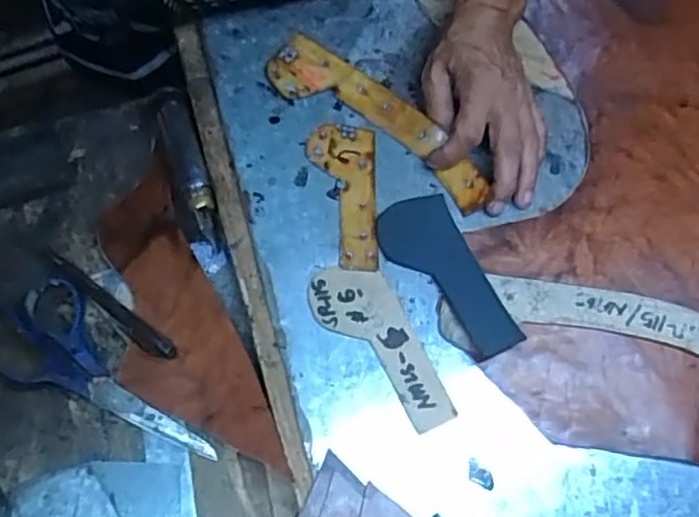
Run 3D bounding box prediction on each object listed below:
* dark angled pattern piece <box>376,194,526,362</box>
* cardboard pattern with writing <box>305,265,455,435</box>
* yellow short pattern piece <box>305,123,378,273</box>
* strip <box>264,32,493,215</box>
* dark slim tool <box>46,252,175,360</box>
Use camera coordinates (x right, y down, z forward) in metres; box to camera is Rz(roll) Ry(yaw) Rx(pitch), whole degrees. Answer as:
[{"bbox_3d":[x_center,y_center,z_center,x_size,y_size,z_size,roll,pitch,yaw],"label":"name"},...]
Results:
[{"bbox_3d":[0.065,0.012,0.462,0.056,0.005,0.127,-21,67,-11],"label":"dark angled pattern piece"},{"bbox_3d":[0.020,0.058,0.441,0.052,0.005,0.124,-26,71,-16],"label":"cardboard pattern with writing"},{"bbox_3d":[-0.006,-0.048,0.484,0.049,0.004,0.119,2,66,-7],"label":"yellow short pattern piece"},{"bbox_3d":[0.023,-0.106,0.504,0.195,0.012,0.047,34,83,8],"label":"strip"},{"bbox_3d":[-0.168,0.031,0.454,0.123,0.009,0.015,34,62,16],"label":"dark slim tool"}]

